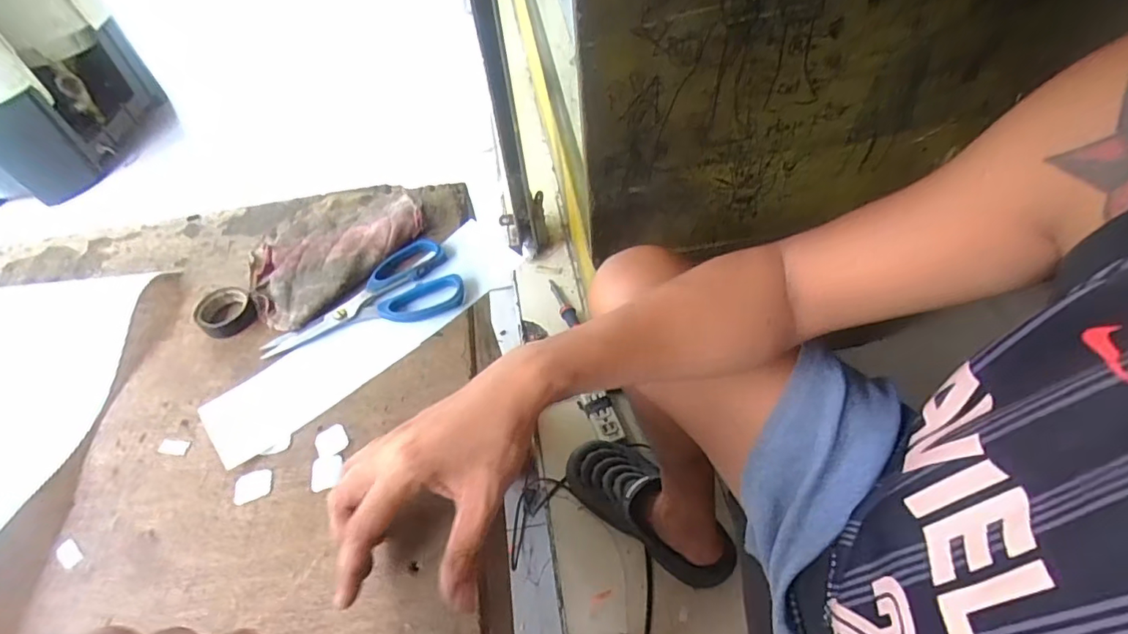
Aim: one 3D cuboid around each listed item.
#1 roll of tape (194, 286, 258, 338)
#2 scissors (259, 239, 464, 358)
[{"bbox_3d":[-0.308,-0.005,0.490,0.047,0.018,0.054,-39,58,-23],"label":"roll of tape"},{"bbox_3d":[-0.183,-0.022,0.491,0.176,0.015,0.089,-14,51,-5],"label":"scissors"}]

